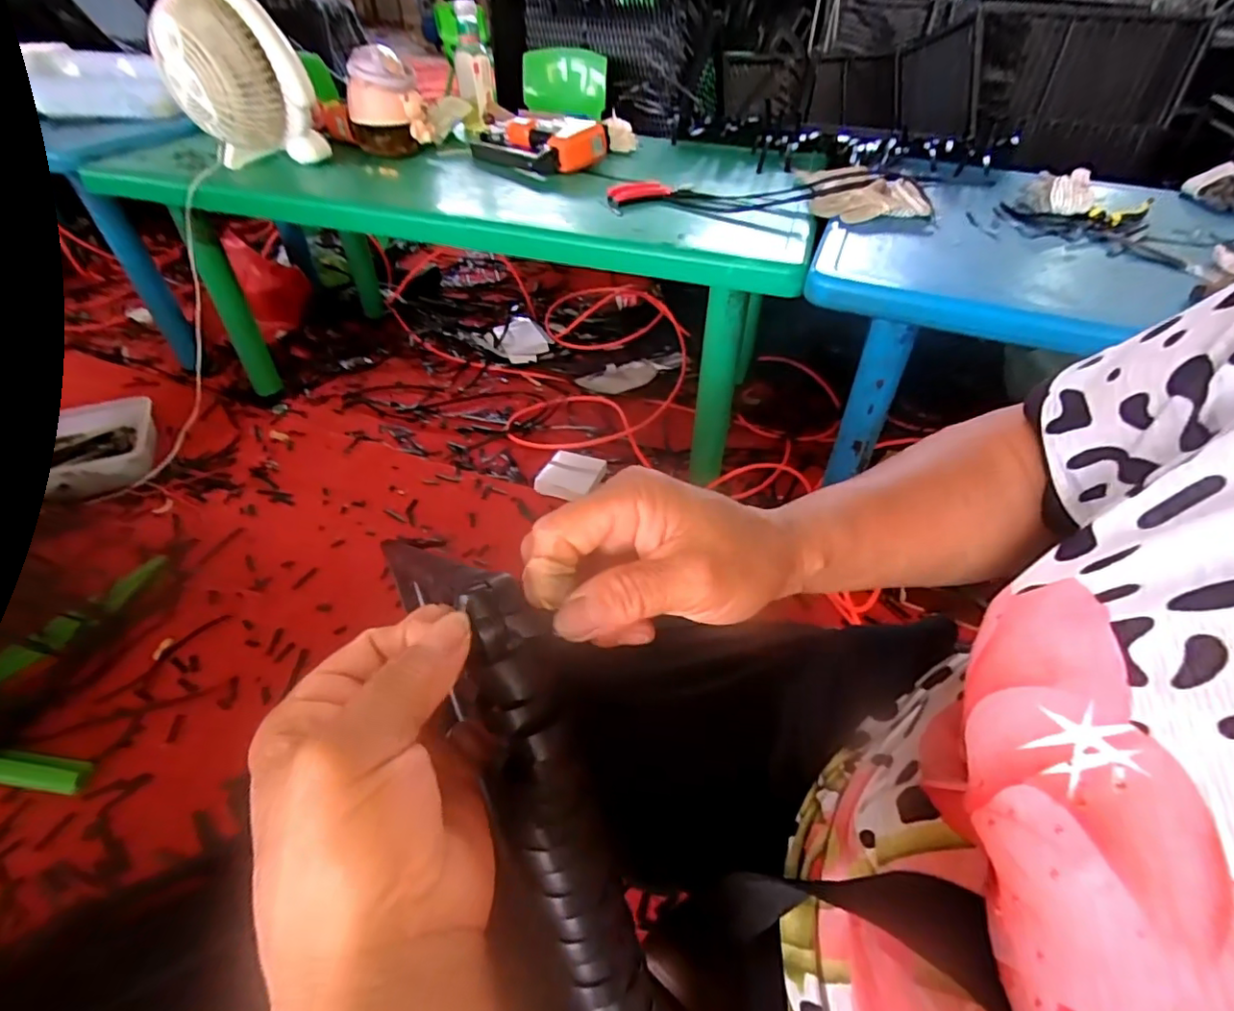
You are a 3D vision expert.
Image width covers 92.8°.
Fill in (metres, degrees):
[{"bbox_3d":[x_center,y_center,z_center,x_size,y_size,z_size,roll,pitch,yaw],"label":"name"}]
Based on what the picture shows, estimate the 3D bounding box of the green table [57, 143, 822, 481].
[{"bbox_3d":[-0.248,-0.431,1.170,1.133,0.453,0.506,11,45,10],"label":"green table"}]

